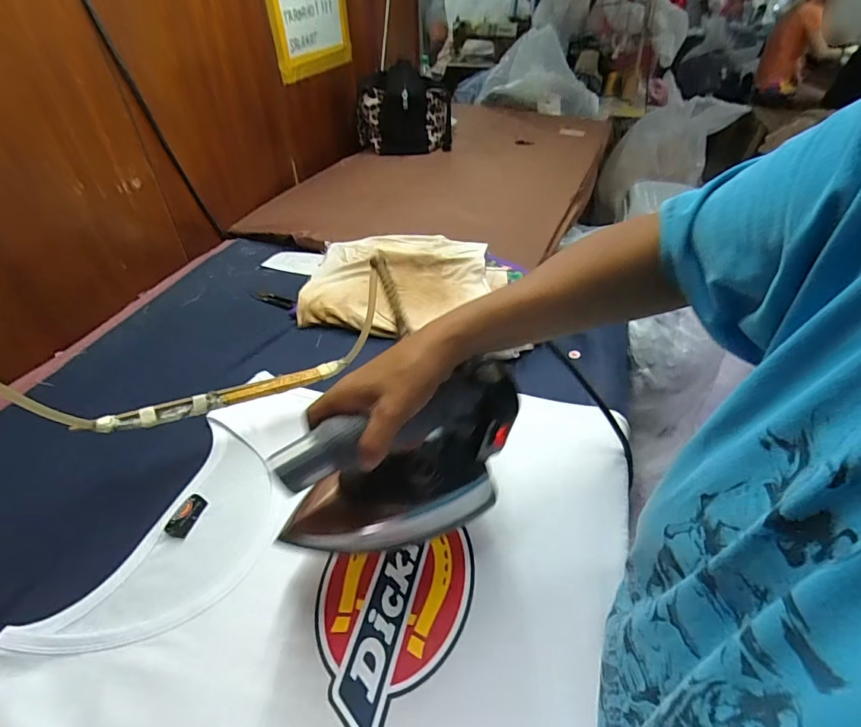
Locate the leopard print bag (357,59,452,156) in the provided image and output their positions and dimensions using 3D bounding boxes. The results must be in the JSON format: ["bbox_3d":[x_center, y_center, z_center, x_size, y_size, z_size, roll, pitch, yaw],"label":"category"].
[{"bbox_3d":[-0.074,-0.707,1.287,0.268,0.216,0.206,1,41,1],"label":"leopard print bag"}]

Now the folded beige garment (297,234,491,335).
[{"bbox_3d":[-0.057,-0.131,0.766,0.306,0.047,0.236,1,52,1],"label":"folded beige garment"}]

